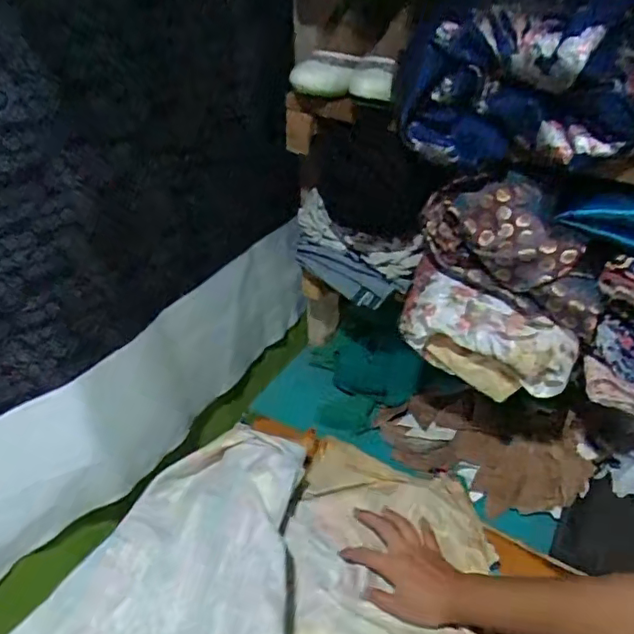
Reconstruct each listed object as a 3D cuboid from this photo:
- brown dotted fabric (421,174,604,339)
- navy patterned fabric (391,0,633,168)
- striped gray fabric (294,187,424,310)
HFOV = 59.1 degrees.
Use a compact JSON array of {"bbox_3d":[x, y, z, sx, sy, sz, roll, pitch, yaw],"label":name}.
[{"bbox_3d":[0.228,-0.080,0.640,0.210,0.127,0.072,25,45,29],"label":"brown dotted fabric"},{"bbox_3d":[0.208,-0.248,0.559,0.250,0.164,0.129,8,39,10],"label":"navy patterned fabric"},{"bbox_3d":[0.048,-0.088,0.815,0.203,0.109,0.056,30,47,33],"label":"striped gray fabric"}]

